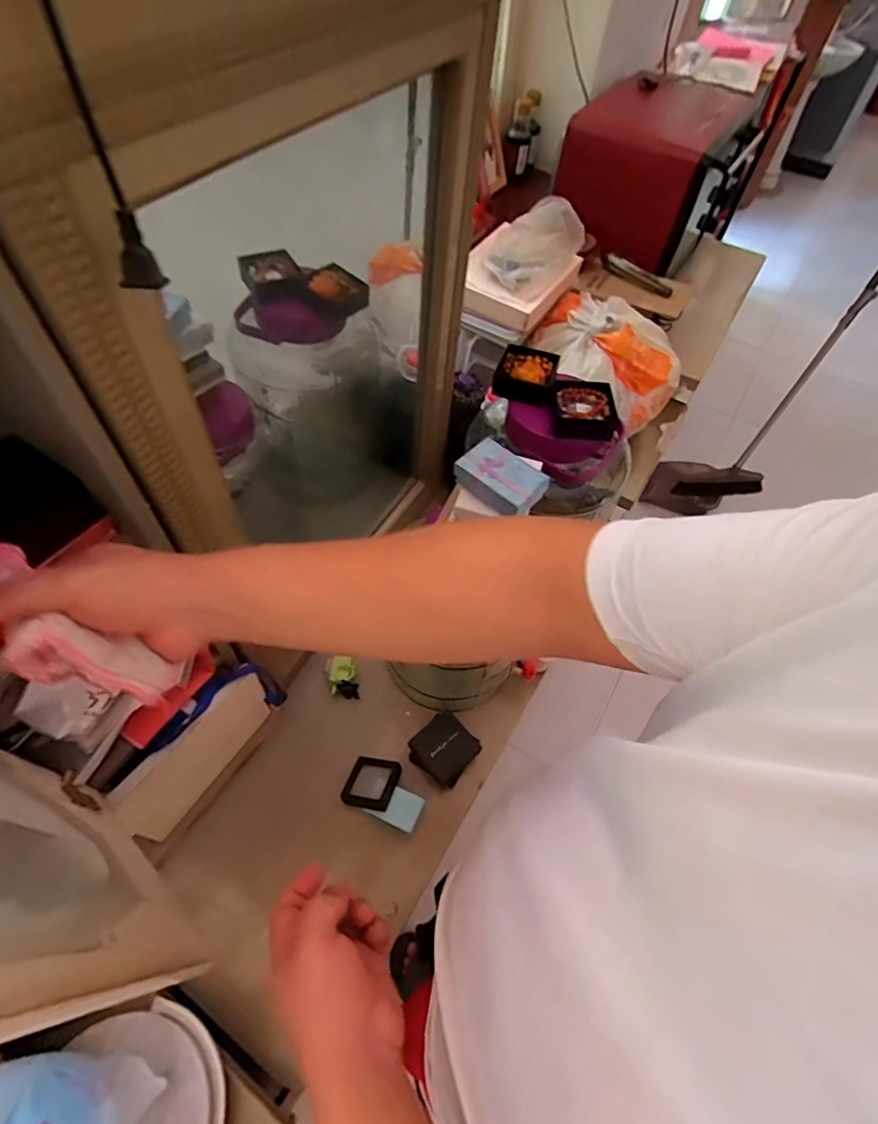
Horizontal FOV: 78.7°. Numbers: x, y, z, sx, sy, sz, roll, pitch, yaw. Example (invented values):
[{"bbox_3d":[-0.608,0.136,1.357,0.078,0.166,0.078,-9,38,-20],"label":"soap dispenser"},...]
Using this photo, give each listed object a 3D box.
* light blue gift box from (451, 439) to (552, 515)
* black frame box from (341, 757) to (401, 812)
[{"bbox_3d":[0.062,-0.083,0.528,0.053,0.026,0.082,-38,66,-26],"label":"light blue gift box"},{"bbox_3d":[-0.098,0.322,0.782,0.068,0.016,0.076,18,56,8],"label":"black frame box"}]

